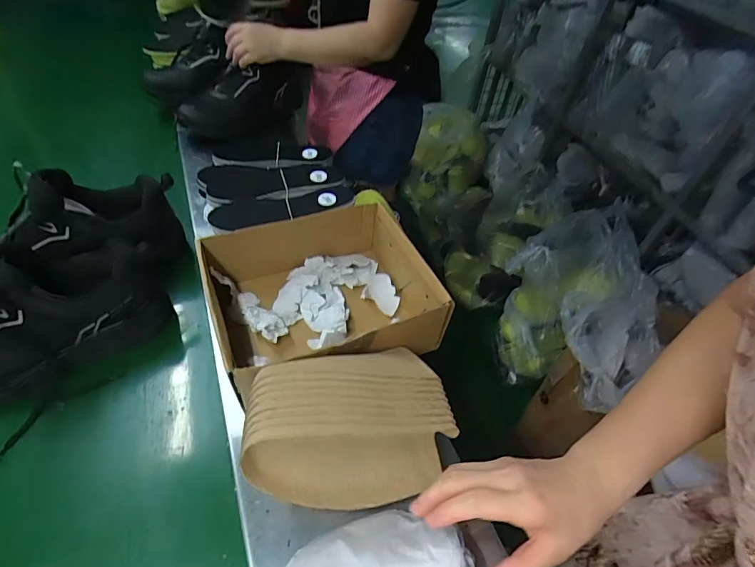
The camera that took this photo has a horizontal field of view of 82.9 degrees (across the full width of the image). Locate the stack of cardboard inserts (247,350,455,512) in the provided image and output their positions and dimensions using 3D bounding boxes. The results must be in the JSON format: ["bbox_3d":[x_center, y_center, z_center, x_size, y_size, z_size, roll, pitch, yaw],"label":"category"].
[{"bbox_3d":[-0.027,0.142,0.434,0.198,0.118,0.138,-11,50,-16],"label":"stack of cardboard inserts"}]

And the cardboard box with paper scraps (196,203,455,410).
[{"bbox_3d":[-0.069,0.022,0.561,0.268,0.102,0.236,-14,51,-19],"label":"cardboard box with paper scraps"}]

